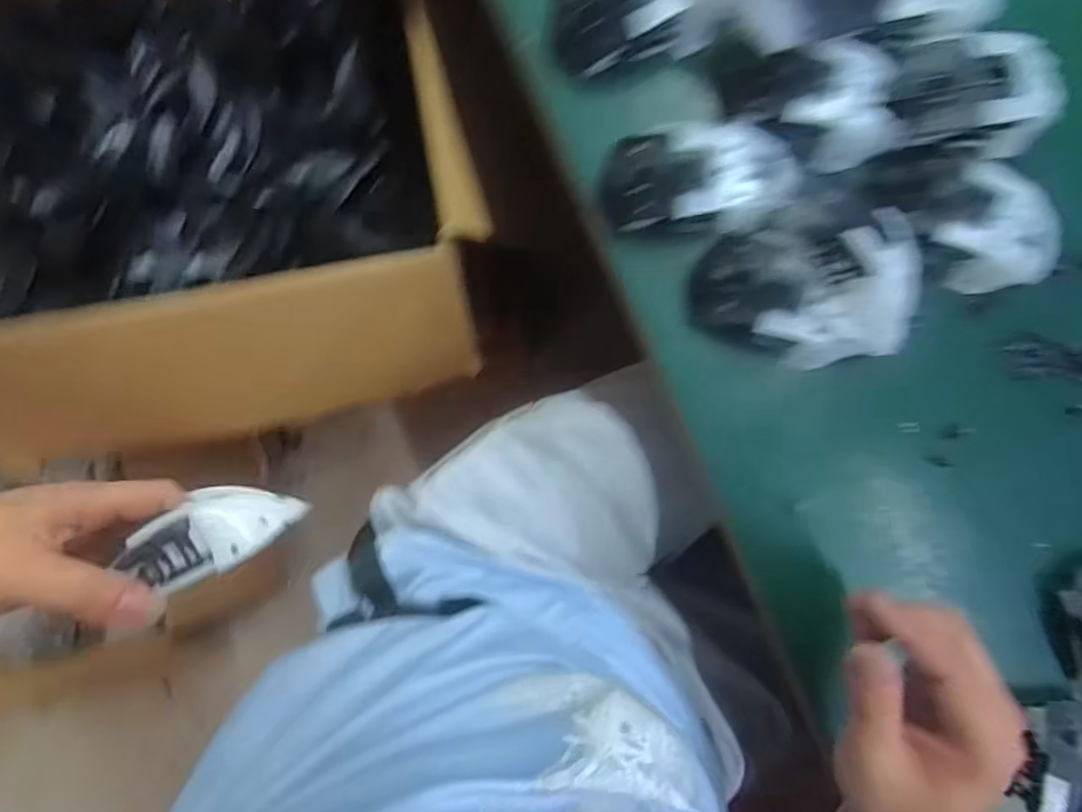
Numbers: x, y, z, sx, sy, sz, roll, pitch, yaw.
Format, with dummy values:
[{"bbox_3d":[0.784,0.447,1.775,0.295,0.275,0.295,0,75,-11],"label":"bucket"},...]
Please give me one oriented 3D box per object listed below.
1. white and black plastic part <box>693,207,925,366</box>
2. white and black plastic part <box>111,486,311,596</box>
[{"bbox_3d":[0.164,-0.068,0.363,0.126,0.056,0.086,-6,89,-3],"label":"white and black plastic part"},{"bbox_3d":[-0.167,0.064,0.309,0.084,0.016,0.040,-21,89,-26],"label":"white and black plastic part"}]

